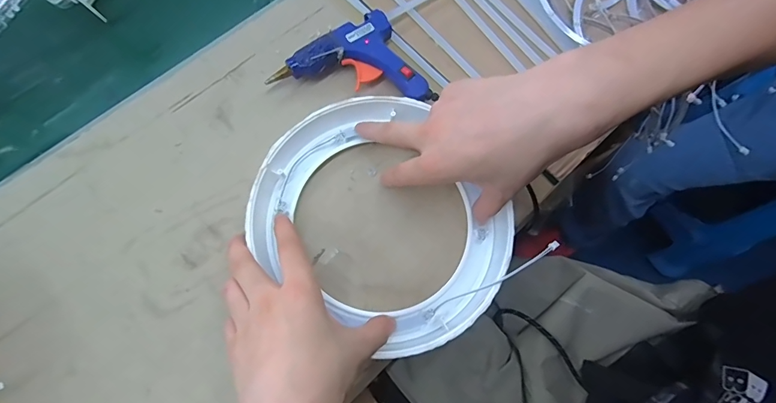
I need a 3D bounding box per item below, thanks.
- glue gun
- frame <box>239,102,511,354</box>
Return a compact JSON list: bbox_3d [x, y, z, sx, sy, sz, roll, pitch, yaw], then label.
[{"bbox_3d":[-0.027,-0.144,0.386,0.148,0.024,0.082,8,75,0],"label":"glue gun"},{"bbox_3d":[-0.007,0.019,0.338,0.184,0.039,0.212,-36,77,-11],"label":"frame"}]

